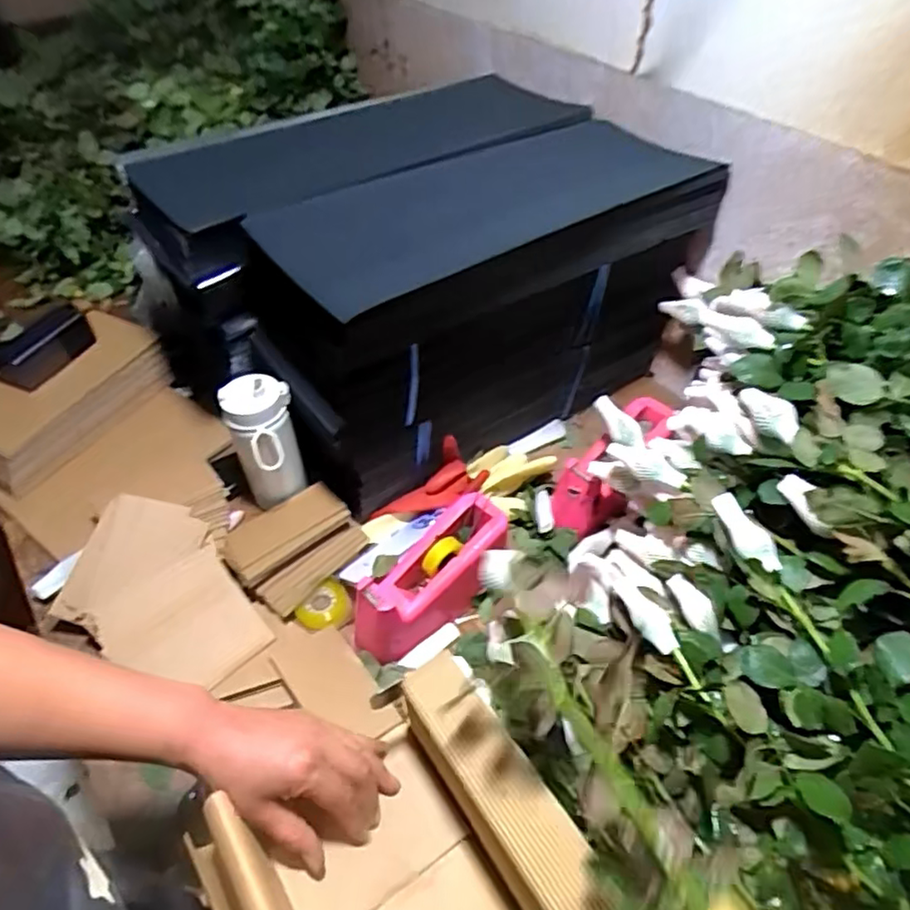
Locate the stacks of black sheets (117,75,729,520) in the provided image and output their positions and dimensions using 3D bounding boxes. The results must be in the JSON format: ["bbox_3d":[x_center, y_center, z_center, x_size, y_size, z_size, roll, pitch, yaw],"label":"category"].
[{"bbox_3d":[-0.054,-0.254,0.909,0.621,0.347,0.508,-25,52,-22],"label":"stacks of black sheets"}]

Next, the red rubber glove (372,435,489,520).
[{"bbox_3d":[-0.039,0.040,0.816,0.155,0.052,0.062,-30,51,-1],"label":"red rubber glove"}]

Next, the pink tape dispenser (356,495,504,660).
[{"bbox_3d":[-0.026,0.147,0.729,0.088,0.109,0.197,31,54,26],"label":"pink tape dispenser"}]

